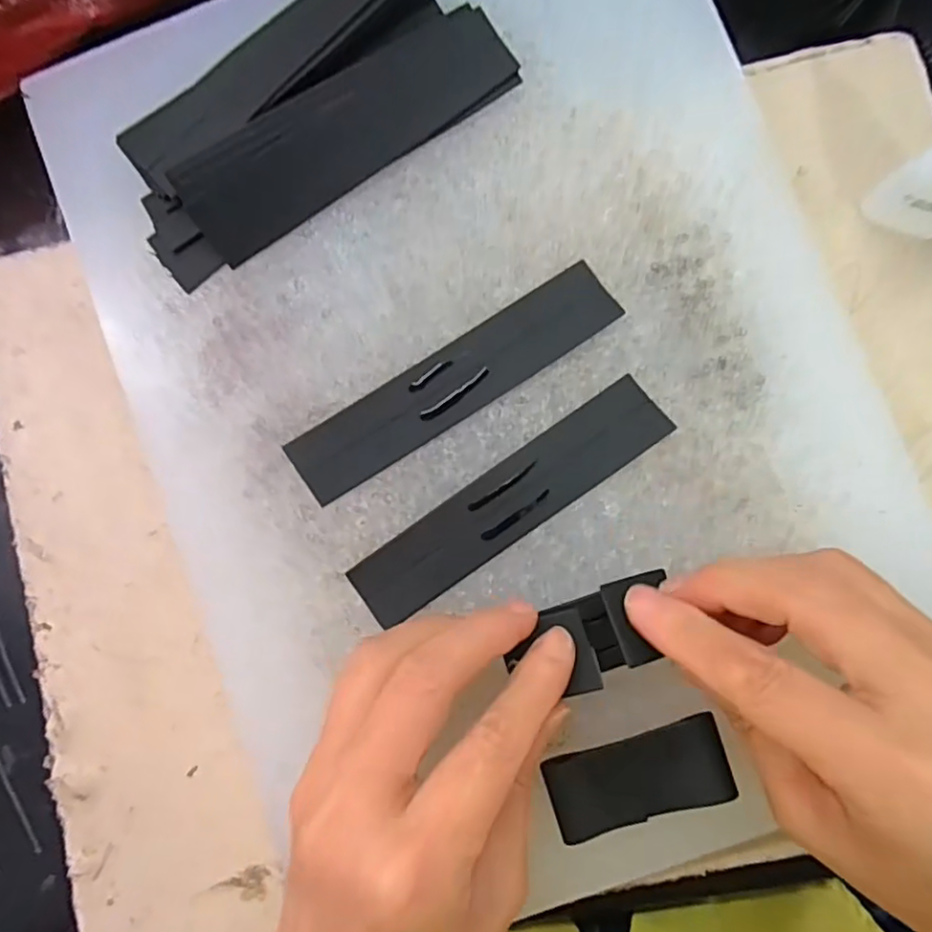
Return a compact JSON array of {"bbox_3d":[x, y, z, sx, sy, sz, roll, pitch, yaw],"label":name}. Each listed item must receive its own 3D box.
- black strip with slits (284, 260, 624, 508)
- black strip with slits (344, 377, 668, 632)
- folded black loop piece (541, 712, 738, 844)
[{"bbox_3d":[-0.005,-0.030,0.222,0.126,0.004,0.026,-32,85,1],"label":"black strip with slits"},{"bbox_3d":[0.015,0.013,0.216,0.121,0.005,0.025,-35,90,-1],"label":"black strip with slits"},{"bbox_3d":[0.058,0.105,0.208,0.060,0.011,0.026,-18,90,-1],"label":"folded black loop piece"}]

